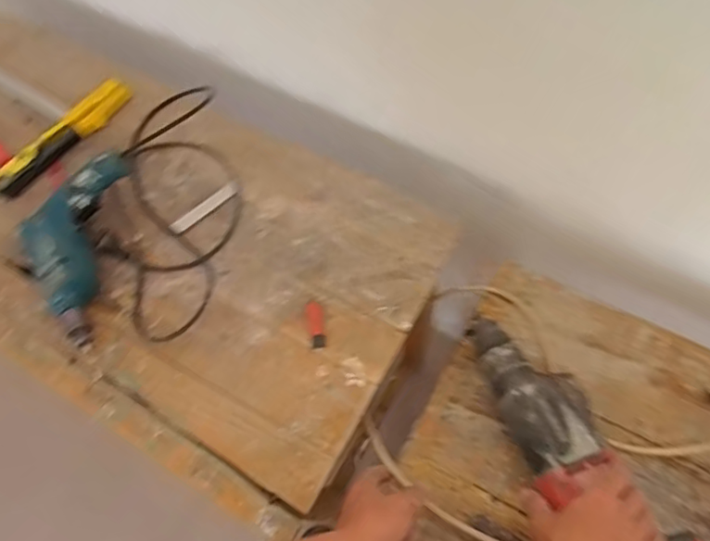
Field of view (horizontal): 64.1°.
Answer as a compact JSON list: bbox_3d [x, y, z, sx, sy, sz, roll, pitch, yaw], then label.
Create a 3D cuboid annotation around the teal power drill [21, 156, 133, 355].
[{"bbox_3d":[-0.383,-0.032,0.748,0.131,0.071,0.247,6,67,5],"label":"teal power drill"}]

